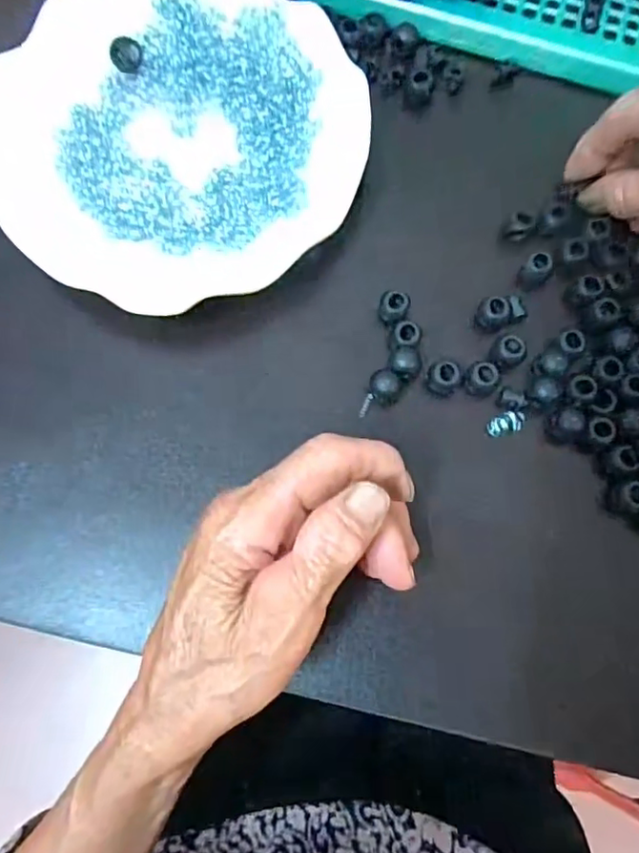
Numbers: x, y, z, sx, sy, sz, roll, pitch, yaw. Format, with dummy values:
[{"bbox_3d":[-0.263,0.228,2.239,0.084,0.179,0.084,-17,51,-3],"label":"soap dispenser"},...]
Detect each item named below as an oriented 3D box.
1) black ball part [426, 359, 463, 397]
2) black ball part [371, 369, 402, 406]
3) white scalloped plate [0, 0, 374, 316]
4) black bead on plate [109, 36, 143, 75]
[{"bbox_3d":[0.060,-0.023,0.282,0.016,0.013,0.015,0,76,2],"label":"black ball part"},{"bbox_3d":[0.031,-0.019,0.281,0.015,0.012,0.015,0,76,2],"label":"black ball part"},{"bbox_3d":[-0.071,-0.147,0.295,0.178,0.024,0.178,0,76,2],"label":"white scalloped plate"},{"bbox_3d":[-0.100,-0.192,0.304,0.016,0.007,0.015,0,82,0],"label":"black bead on plate"}]

